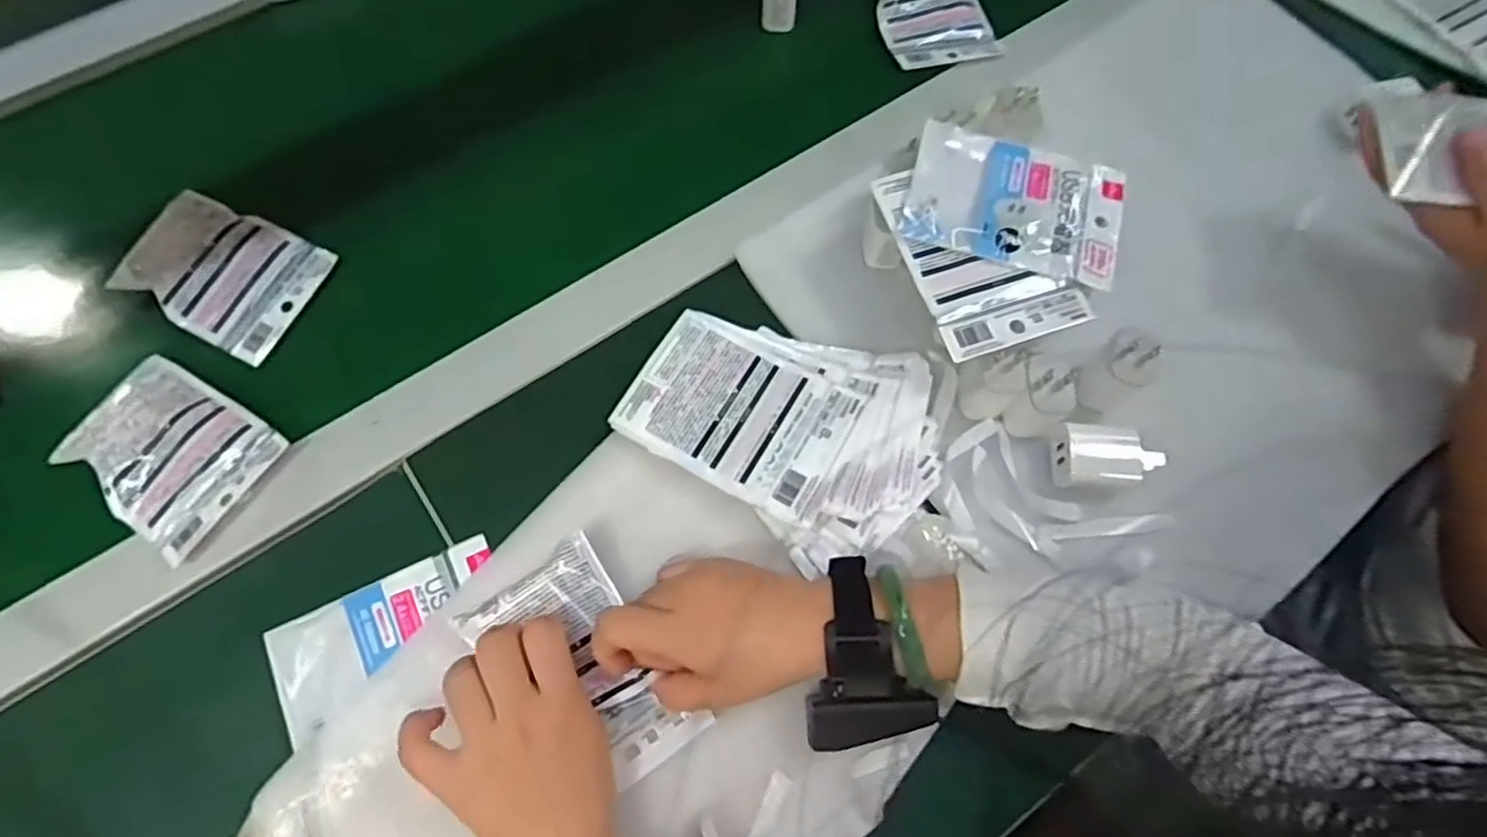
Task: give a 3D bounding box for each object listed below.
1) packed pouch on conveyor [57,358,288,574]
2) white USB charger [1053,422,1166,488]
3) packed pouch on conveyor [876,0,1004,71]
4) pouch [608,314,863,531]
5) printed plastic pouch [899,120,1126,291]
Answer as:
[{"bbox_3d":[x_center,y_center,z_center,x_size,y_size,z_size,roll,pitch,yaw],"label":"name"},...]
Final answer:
[{"bbox_3d":[-0.378,0.022,0.471,0.119,0.018,0.094,32,71,10],"label":"packed pouch on conveyor"},{"bbox_3d":[0.236,0.024,0.464,0.059,0.029,0.038,3,69,-1],"label":"white USB charger"},{"bbox_3d":[0.168,-0.359,0.625,0.097,0.040,0.110,-10,69,-6],"label":"packed pouch on conveyor"},{"bbox_3d":[0.000,-0.008,0.469,0.142,0.011,0.104,27,70,9],"label":"pouch"},{"bbox_3d":[0.180,-0.143,0.478,0.136,0.015,0.094,17,69,5],"label":"printed plastic pouch"}]

